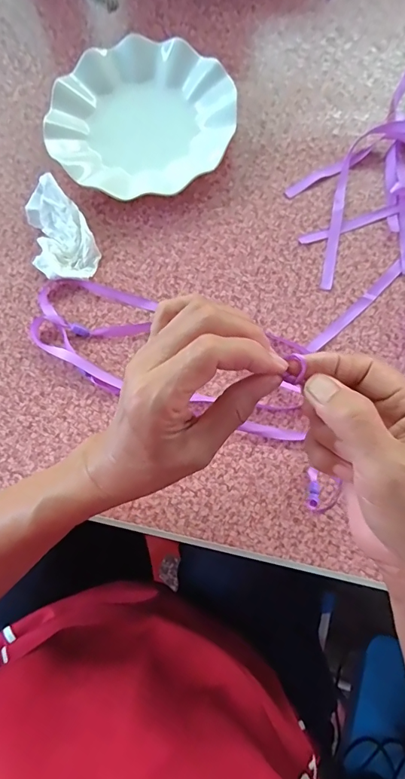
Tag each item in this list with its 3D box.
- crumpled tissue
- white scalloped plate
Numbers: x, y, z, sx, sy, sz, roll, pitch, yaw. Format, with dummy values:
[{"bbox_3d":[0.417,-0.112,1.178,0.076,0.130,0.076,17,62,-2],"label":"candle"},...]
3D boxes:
[{"bbox_3d":[-0.140,-0.149,0.410,0.058,0.032,0.095,-28,78,-5],"label":"crumpled tissue"},{"bbox_3d":[-0.063,-0.273,0.438,0.182,0.027,0.167,0,77,2],"label":"white scalloped plate"}]

